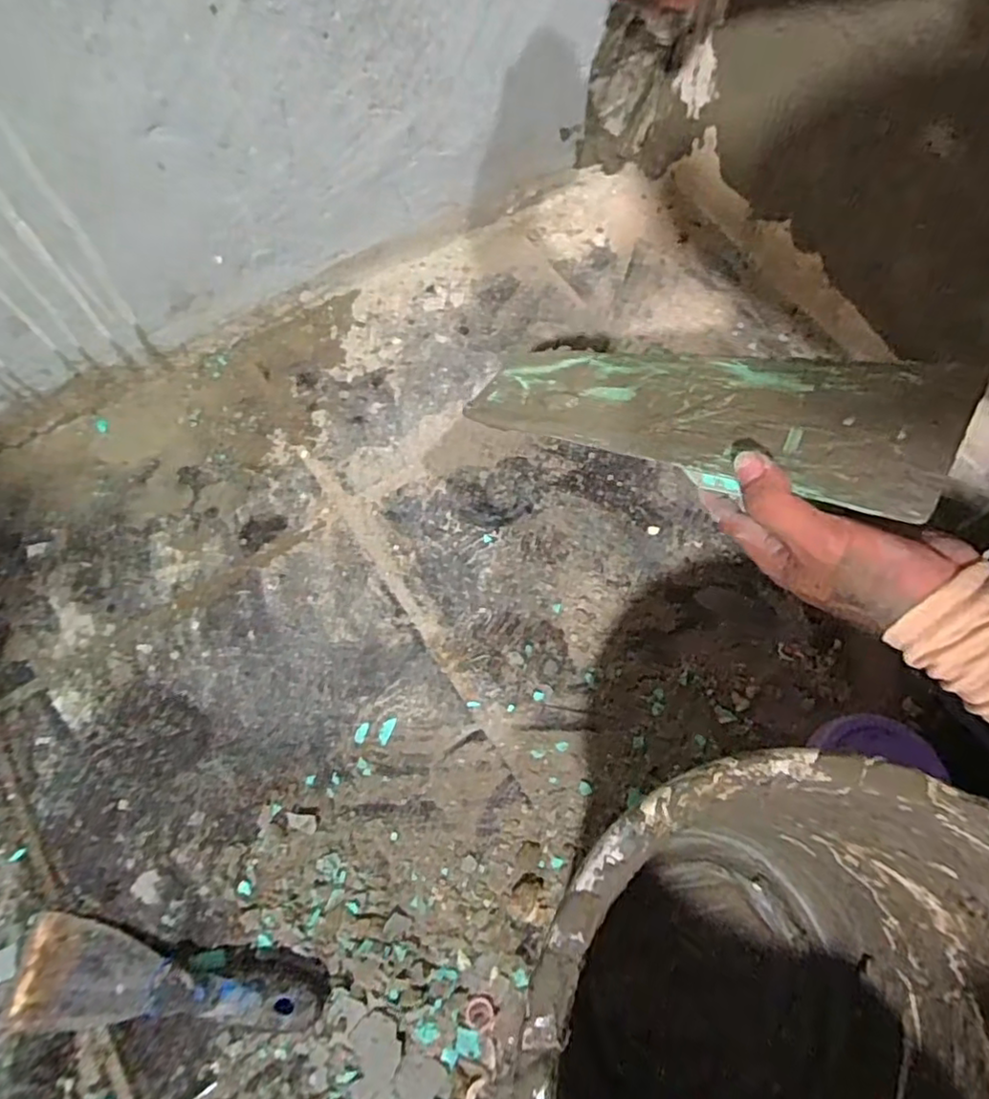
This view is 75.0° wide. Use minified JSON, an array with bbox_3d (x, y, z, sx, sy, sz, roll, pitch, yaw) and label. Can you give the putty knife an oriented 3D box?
[{"bbox_3d":[-0.208,0.272,0.400,0.194,0.032,0.058,5,67,1],"label":"putty knife"}]

